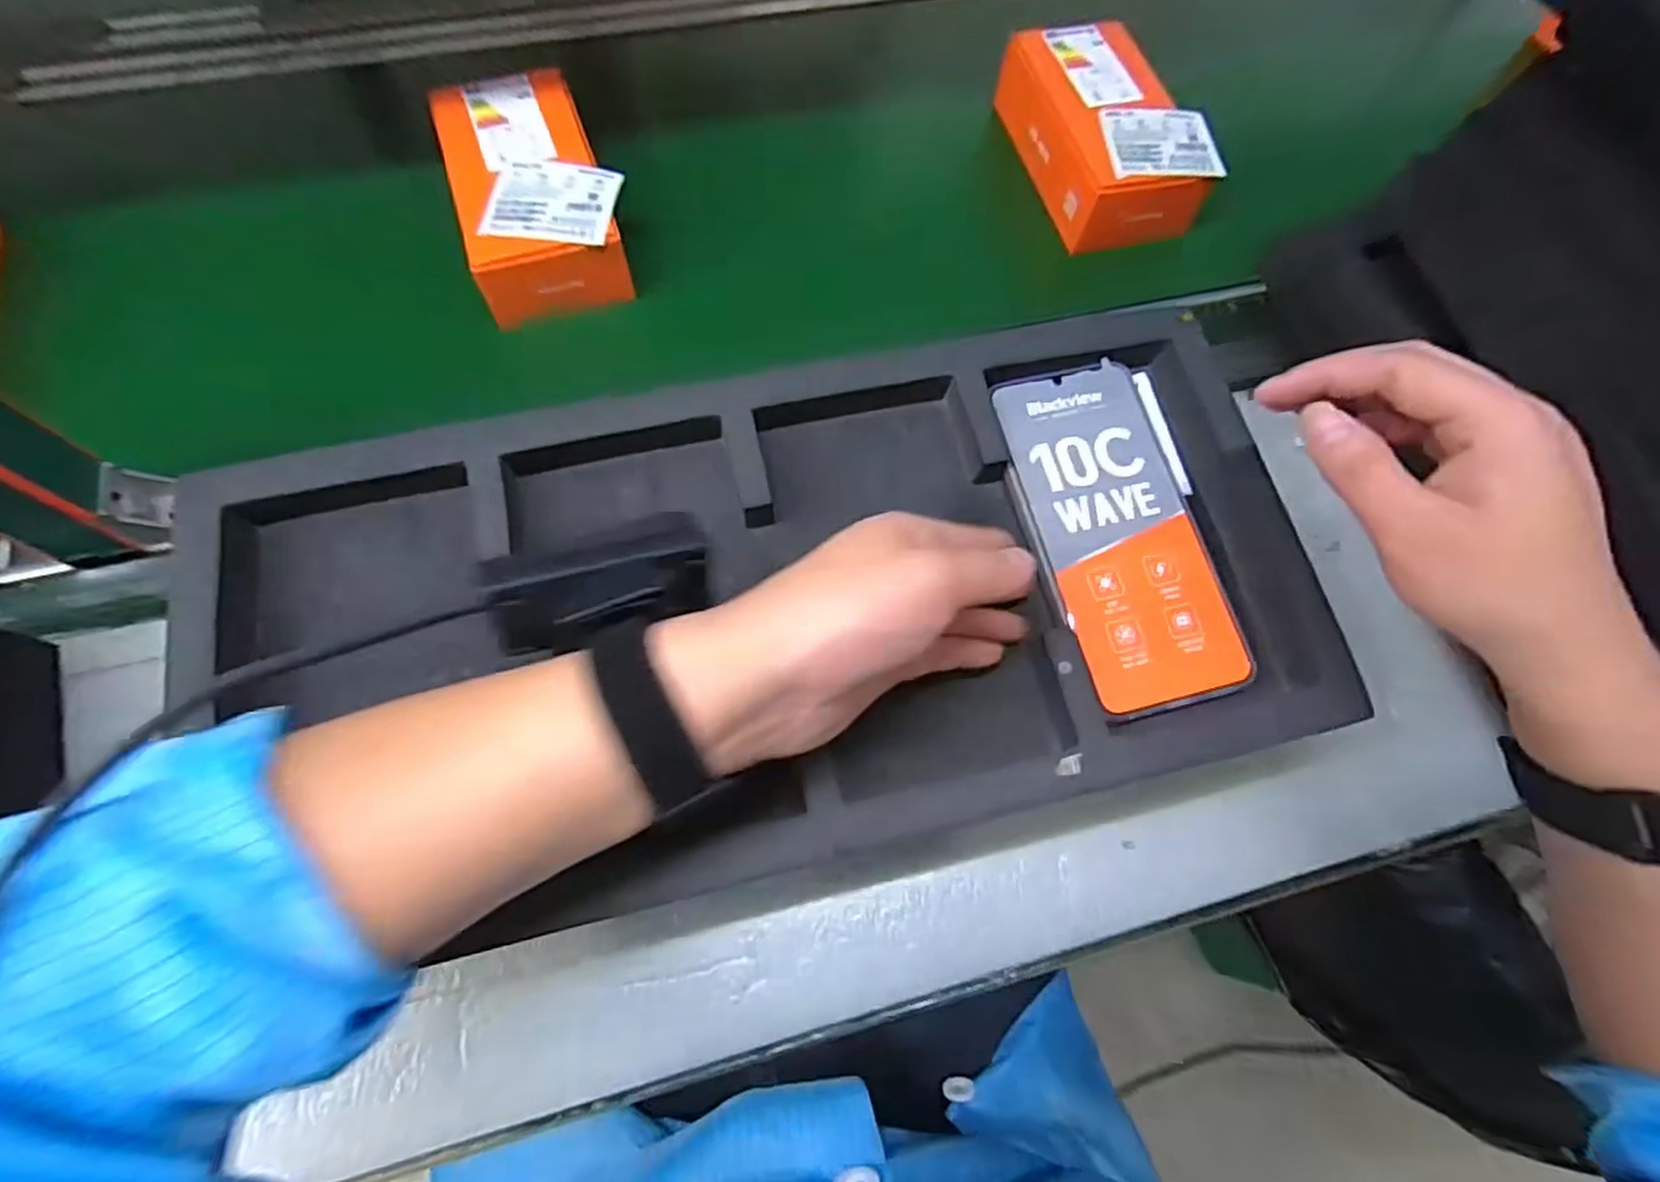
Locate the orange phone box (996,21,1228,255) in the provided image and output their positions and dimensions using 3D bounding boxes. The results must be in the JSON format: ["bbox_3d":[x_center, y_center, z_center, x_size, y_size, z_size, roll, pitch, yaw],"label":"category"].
[{"bbox_3d":[0.220,-0.372,0.584,0.112,0.052,0.198,-13,68,-8],"label":"orange phone box"}]

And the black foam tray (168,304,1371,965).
[{"bbox_3d":[-0.022,0.003,0.322,0.482,0.044,0.224,-12,68,-7],"label":"black foam tray"}]

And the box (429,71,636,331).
[{"bbox_3d":[-0.215,-0.291,0.525,0.112,0.055,0.192,-18,69,-10],"label":"box"}]

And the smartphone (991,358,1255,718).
[{"bbox_3d":[0.136,-0.030,0.343,0.078,0.016,0.168,-12,68,-8],"label":"smartphone"}]

